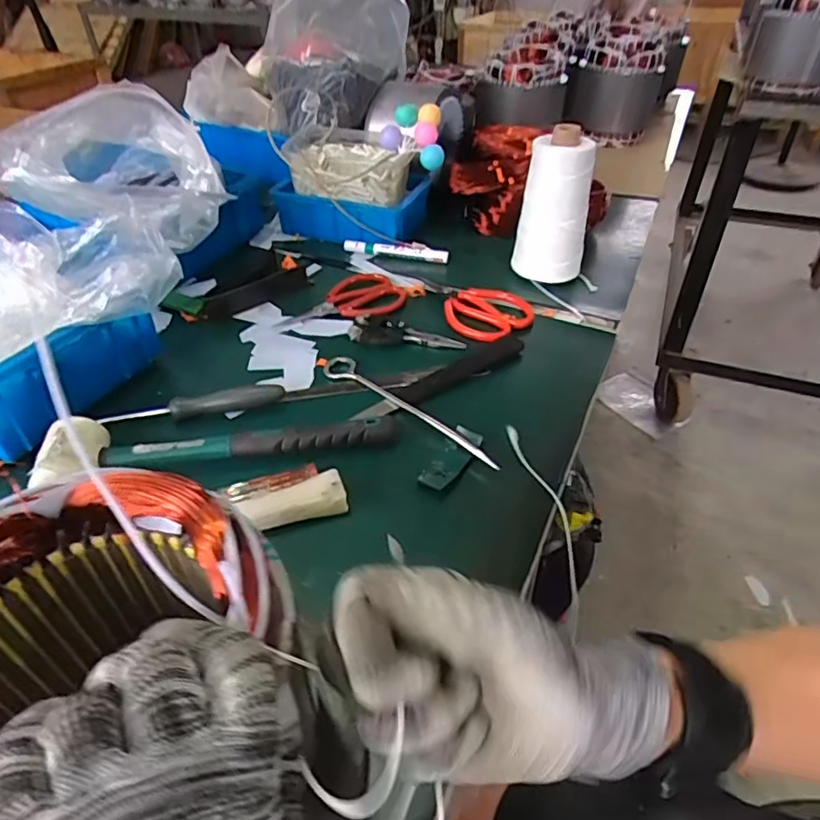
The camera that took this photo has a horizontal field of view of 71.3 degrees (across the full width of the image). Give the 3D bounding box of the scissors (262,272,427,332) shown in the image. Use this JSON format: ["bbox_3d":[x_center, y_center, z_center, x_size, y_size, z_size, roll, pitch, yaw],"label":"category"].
[{"bbox_3d":[-0.072,-0.126,0.666,0.179,0.017,0.075,-28,48,-27],"label":"scissors"}]

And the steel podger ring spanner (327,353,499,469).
[{"bbox_3d":[-0.009,-0.001,0.535,0.028,0.011,0.224,-31,49,-30],"label":"steel podger ring spanner"}]

